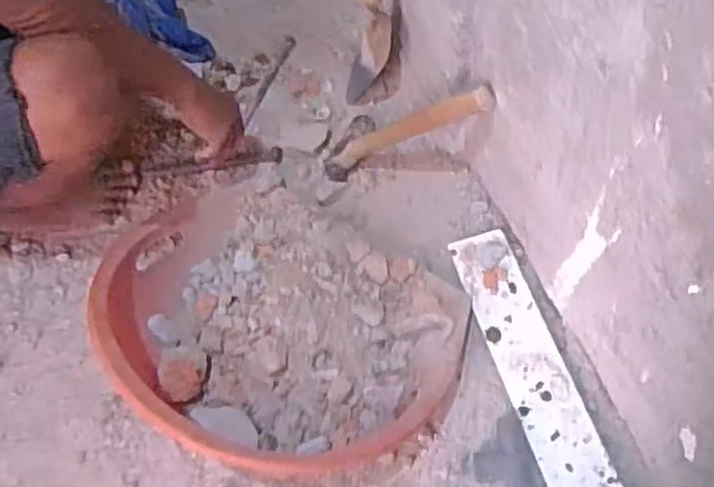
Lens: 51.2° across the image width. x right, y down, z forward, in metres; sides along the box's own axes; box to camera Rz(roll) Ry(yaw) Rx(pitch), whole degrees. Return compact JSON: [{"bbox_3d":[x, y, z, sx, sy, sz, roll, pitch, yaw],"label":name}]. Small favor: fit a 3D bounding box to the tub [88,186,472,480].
[{"bbox_3d":[-0.090,0.080,0.940,0.445,0.157,0.393,10,61,9],"label":"tub"}]

